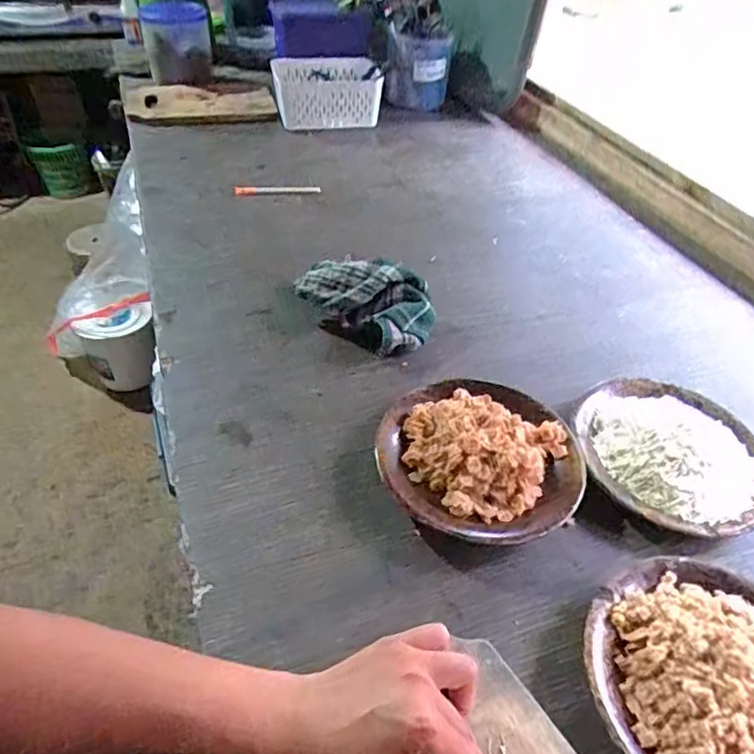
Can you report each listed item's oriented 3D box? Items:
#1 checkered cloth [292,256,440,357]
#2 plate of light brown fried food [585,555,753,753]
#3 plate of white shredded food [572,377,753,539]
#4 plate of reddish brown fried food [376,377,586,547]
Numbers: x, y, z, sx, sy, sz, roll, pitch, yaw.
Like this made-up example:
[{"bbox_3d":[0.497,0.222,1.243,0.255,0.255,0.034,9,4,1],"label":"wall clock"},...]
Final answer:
[{"bbox_3d":[-0.011,-0.091,0.666,0.150,0.066,0.094,29,50,23],"label":"checkered cloth"},{"bbox_3d":[0.243,0.213,0.390,0.179,0.056,0.178,2,45,-2],"label":"plate of light brown fried food"},{"bbox_3d":[0.284,0.068,0.544,0.173,0.050,0.177,2,45,-2],"label":"plate of white shredded food"},{"bbox_3d":[0.096,0.073,0.529,0.180,0.042,0.176,2,45,-2],"label":"plate of reddish brown fried food"}]

